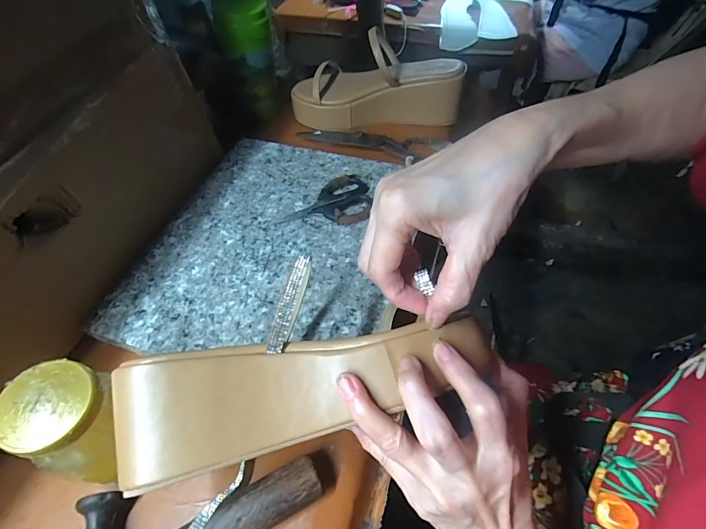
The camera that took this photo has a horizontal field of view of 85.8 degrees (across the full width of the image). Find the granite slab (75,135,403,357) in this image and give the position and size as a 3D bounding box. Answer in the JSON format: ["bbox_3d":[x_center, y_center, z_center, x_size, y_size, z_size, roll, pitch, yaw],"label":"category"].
[{"bbox_3d":[-0.083,-0.029,0.402,0.248,0.013,0.288,11,54,11],"label":"granite slab"}]

